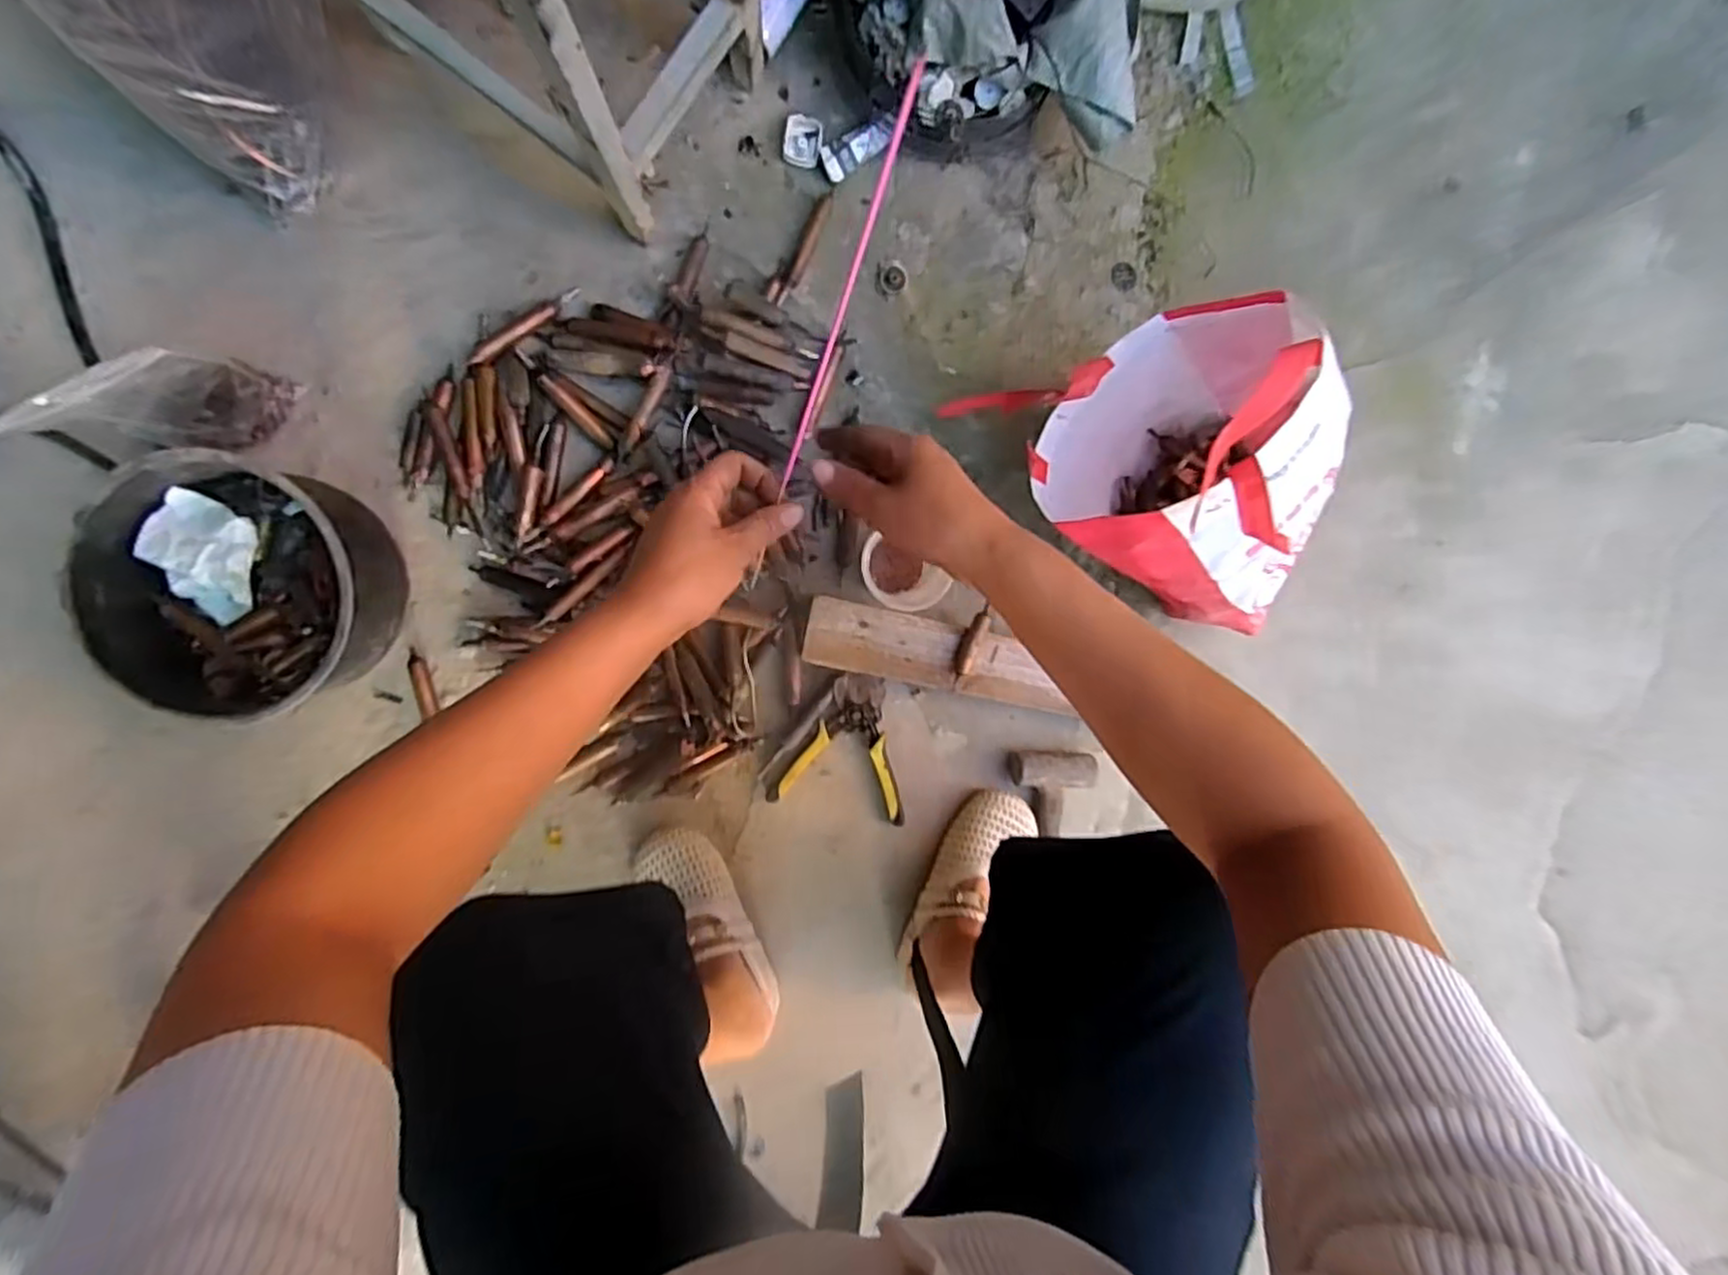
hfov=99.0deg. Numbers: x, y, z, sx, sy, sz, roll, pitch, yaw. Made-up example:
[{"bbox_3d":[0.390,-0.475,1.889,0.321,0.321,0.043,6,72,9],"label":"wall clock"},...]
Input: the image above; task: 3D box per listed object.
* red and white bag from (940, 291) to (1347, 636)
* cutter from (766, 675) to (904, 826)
[{"bbox_3d":[0.304,-0.137,0.721,0.289,0.286,0.326,-20,95,-4],"label":"red and white bag"},{"bbox_3d":[-0.015,0.120,0.821,0.147,0.016,0.154,13,92,-7],"label":"cutter"}]

